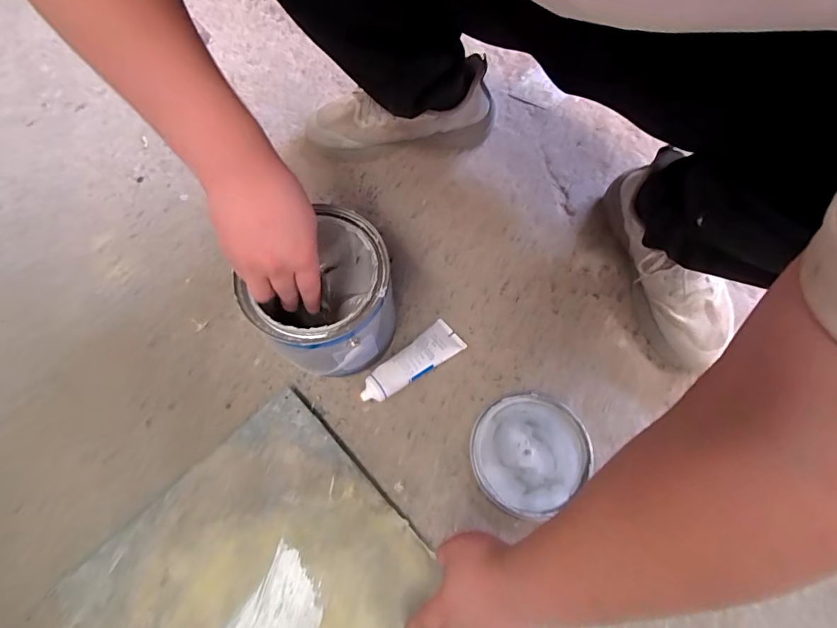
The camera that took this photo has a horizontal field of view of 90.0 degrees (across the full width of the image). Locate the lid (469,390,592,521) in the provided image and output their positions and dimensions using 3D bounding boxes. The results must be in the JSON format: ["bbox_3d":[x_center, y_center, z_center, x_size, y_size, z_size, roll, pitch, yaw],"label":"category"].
[{"bbox_3d":[0.131,0.163,0.506,0.140,0.013,0.126,-40,67,-12],"label":"lid"}]

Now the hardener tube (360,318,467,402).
[{"bbox_3d":[-0.011,0.060,0.536,0.144,0.034,0.048,-34,72,-12],"label":"hardener tube"}]

